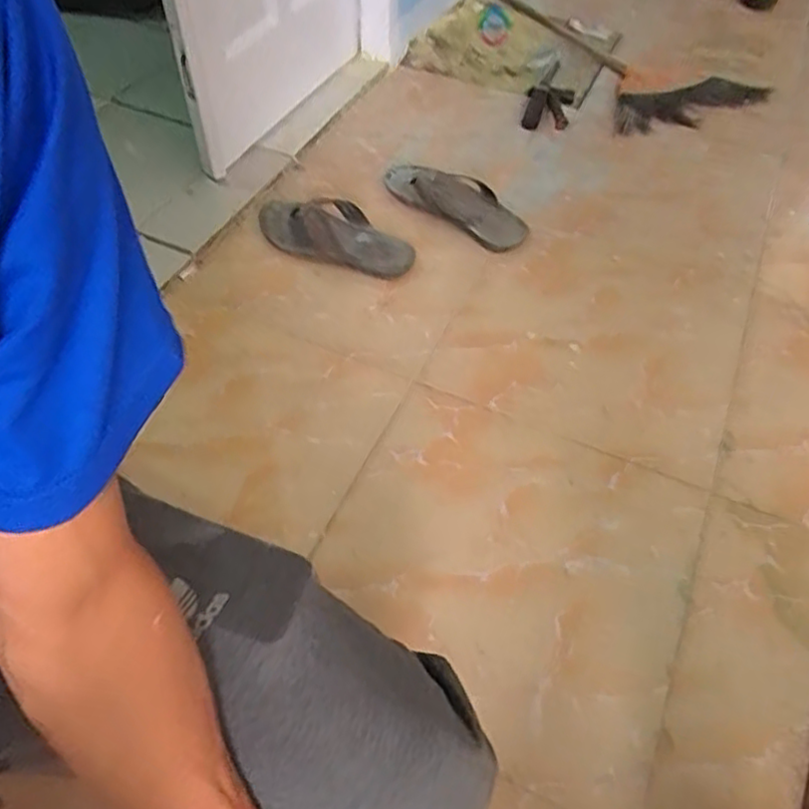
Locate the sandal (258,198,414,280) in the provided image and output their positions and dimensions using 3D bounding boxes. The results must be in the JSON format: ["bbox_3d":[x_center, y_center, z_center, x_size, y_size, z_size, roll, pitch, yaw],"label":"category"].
[{"bbox_3d":[-0.109,-0.265,1.071,0.258,0.039,0.128,26,56,17],"label":"sandal"}]

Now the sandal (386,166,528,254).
[{"bbox_3d":[0.080,-0.335,1.126,0.275,0.043,0.090,33,58,22],"label":"sandal"}]

